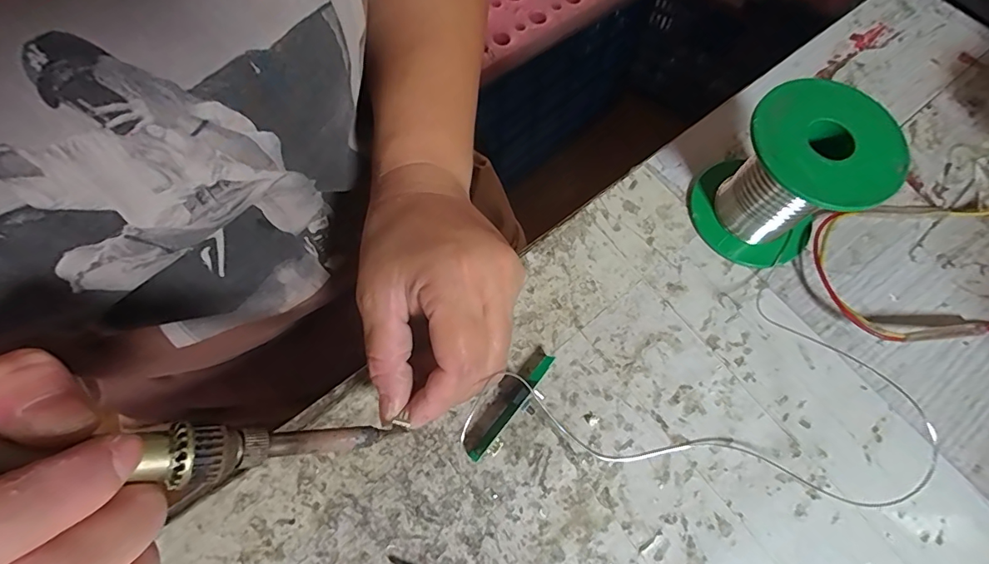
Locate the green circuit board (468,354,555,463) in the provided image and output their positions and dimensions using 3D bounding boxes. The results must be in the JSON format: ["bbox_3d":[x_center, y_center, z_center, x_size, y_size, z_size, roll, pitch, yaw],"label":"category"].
[{"bbox_3d":[0.012,0.061,0.231,0.012,0.016,0.063,37,74,11],"label":"green circuit board"}]

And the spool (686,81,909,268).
[{"bbox_3d":[0.146,-0.051,0.244,0.062,0.072,0.065,0,71,-1],"label":"spool"}]

